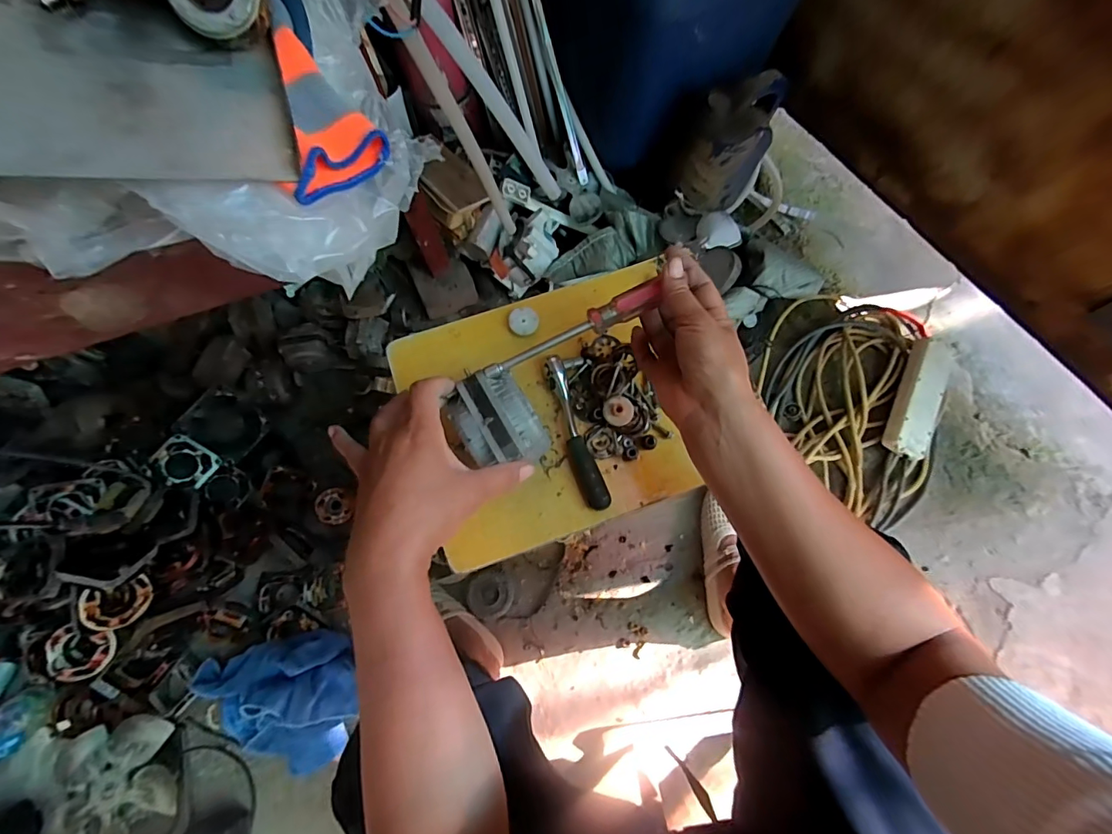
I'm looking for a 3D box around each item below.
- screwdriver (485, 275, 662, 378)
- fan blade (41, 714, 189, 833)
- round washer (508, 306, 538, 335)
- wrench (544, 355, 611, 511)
[{"bbox_3d":[0.013,-0.068,0.390,0.151,0.019,0.018,-25,74,8],"label":"screwdriver"},{"bbox_3d":[-0.636,0.553,0.709,0.180,0.079,0.190,0,74,0],"label":"fan blade"},{"bbox_3d":[-0.032,-0.096,0.484,0.028,0.004,0.029,0,74,0],"label":"round washer"},{"bbox_3d":[0.025,0.012,0.452,0.036,0.021,0.147,-15,74,-4],"label":"wrench"}]

